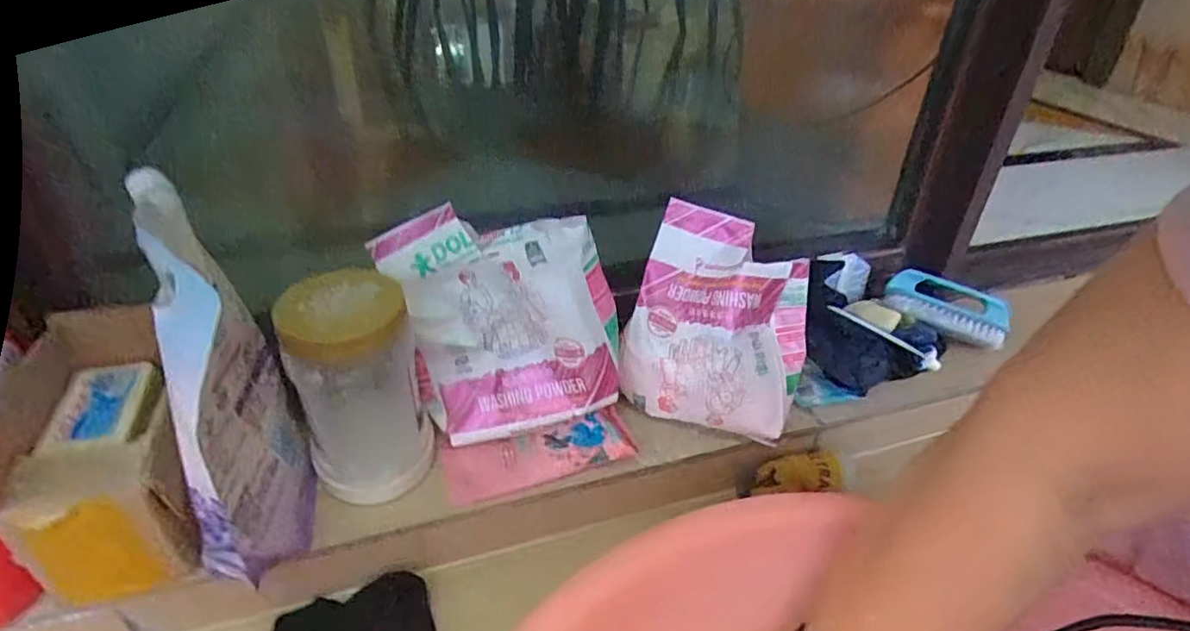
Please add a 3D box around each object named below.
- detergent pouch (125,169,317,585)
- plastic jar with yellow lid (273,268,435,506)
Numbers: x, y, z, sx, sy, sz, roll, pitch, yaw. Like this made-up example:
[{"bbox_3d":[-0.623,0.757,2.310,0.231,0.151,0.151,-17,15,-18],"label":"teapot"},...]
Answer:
[{"bbox_3d":[-0.260,0.049,0.439,0.061,0.243,0.173,-11,37,-19],"label":"detergent pouch"},{"bbox_3d":[-0.190,0.057,0.506,0.096,0.165,0.096,-15,38,-24],"label":"plastic jar with yellow lid"}]

